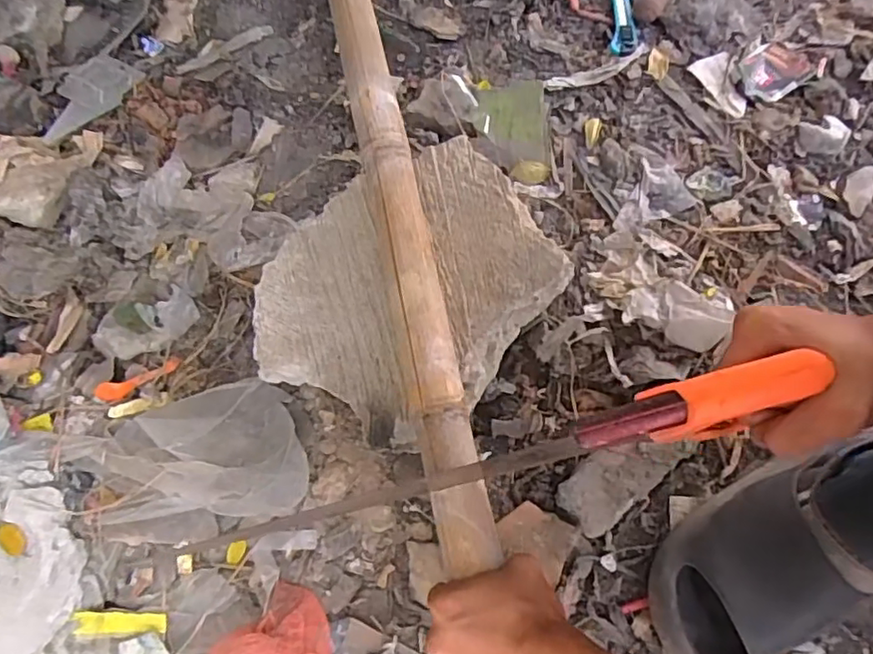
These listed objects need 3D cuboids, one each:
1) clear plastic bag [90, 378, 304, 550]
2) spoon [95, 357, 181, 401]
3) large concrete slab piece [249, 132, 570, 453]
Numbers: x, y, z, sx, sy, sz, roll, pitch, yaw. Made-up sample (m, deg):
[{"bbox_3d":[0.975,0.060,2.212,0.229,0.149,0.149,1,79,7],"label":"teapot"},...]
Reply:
[{"bbox_3d":[-0.238,0.135,0.597,0.213,0.045,0.143,-18,69,-4],"label":"clear plastic bag"},{"bbox_3d":[-0.321,0.055,0.649,0.088,0.010,0.022,-26,70,-7],"label":"spoon"},{"bbox_3d":[-0.027,-0.050,0.594,0.245,0.052,0.311,38,75,15],"label":"large concrete slab piece"}]

